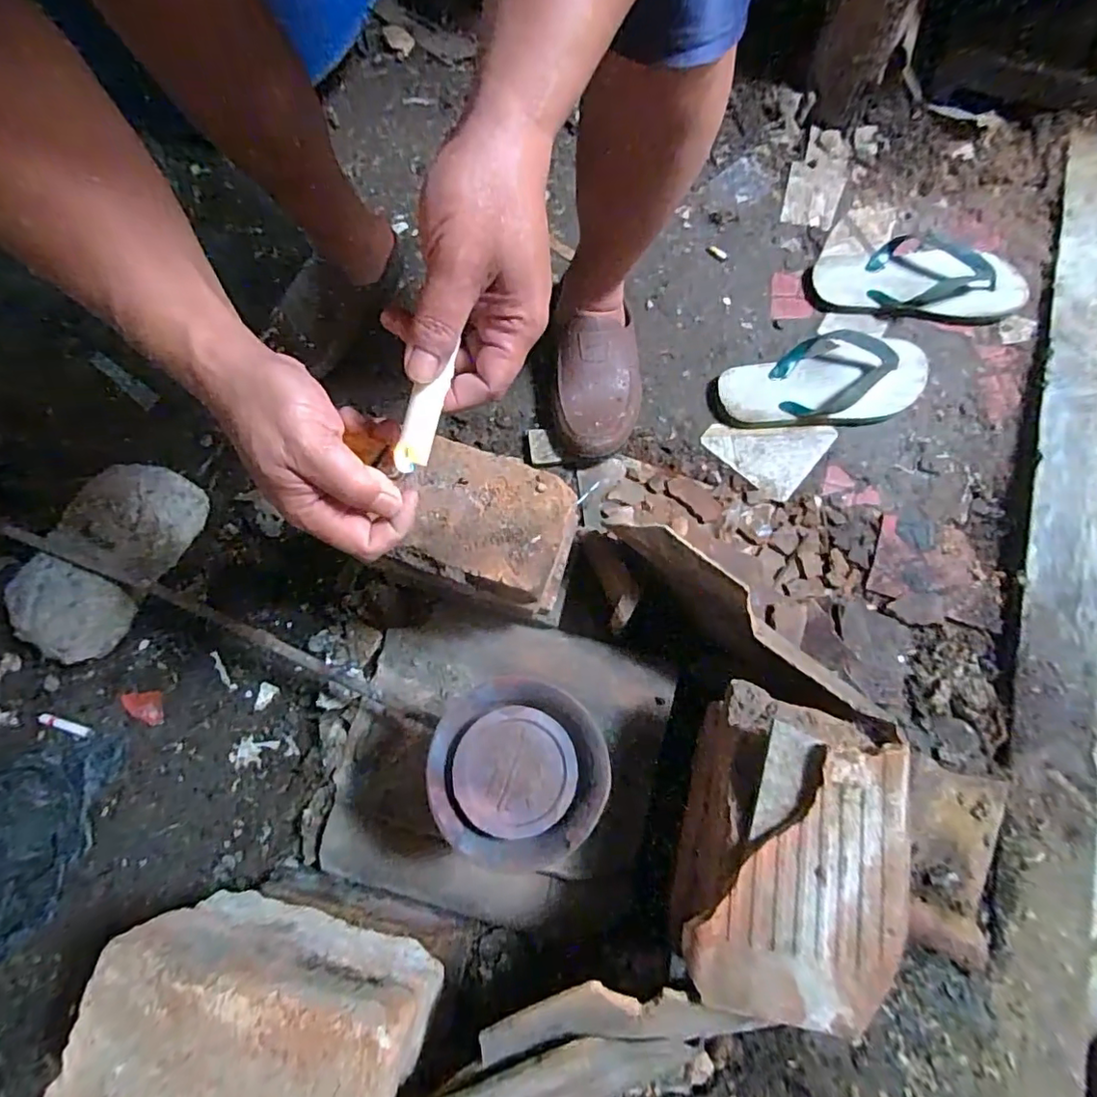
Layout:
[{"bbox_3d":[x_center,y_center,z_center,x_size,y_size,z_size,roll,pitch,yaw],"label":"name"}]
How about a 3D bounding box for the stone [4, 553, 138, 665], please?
[{"bbox_3d":[-0.515,0.066,0.610,0.105,0.070,0.091,26,74,8],"label":"stone"}]

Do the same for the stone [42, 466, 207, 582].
[{"bbox_3d":[-0.456,-0.029,0.635,0.120,0.074,0.112,0,73,0],"label":"stone"}]

